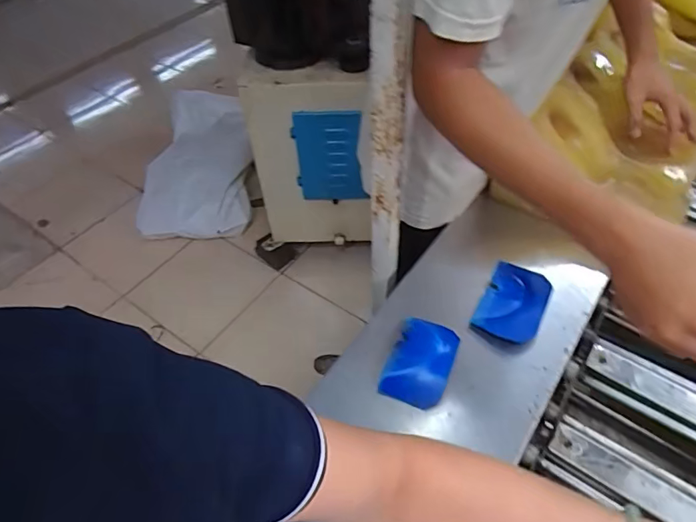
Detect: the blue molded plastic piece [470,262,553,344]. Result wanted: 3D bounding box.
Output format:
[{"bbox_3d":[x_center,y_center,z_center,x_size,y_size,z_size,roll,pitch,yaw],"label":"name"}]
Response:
[{"bbox_3d":[0.223,0.058,0.632,0.081,0.026,0.105,22,53,22],"label":"blue molded plastic piece"}]

